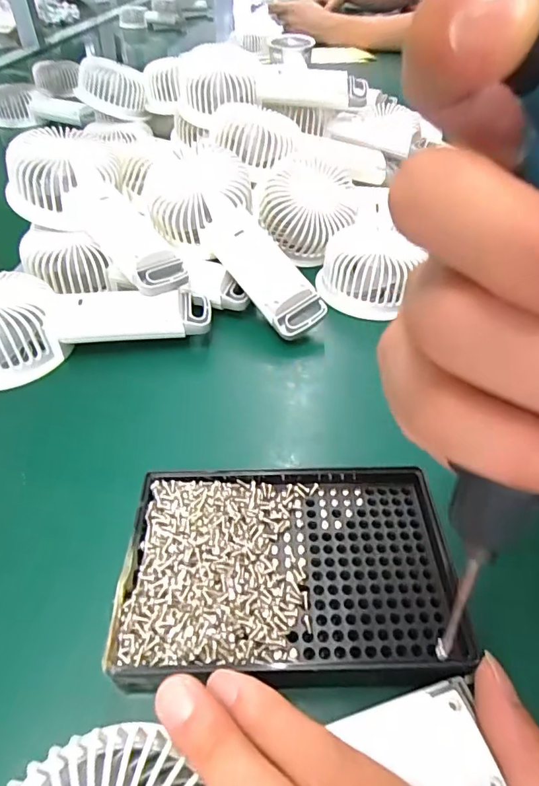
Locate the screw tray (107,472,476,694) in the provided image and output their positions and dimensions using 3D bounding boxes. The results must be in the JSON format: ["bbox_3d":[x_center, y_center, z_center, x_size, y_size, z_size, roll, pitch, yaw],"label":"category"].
[{"bbox_3d":[0.010,0.073,0.207,0.142,0.013,0.092,-2,46,-2],"label":"screw tray"}]

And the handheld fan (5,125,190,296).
[{"bbox_3d":[-0.122,-0.131,0.355,0.169,0.046,0.084,45,58,11],"label":"handheld fan"}]

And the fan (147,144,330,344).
[{"bbox_3d":[-0.036,-0.119,0.349,0.067,0.044,0.194,-29,70,-25],"label":"fan"}]

